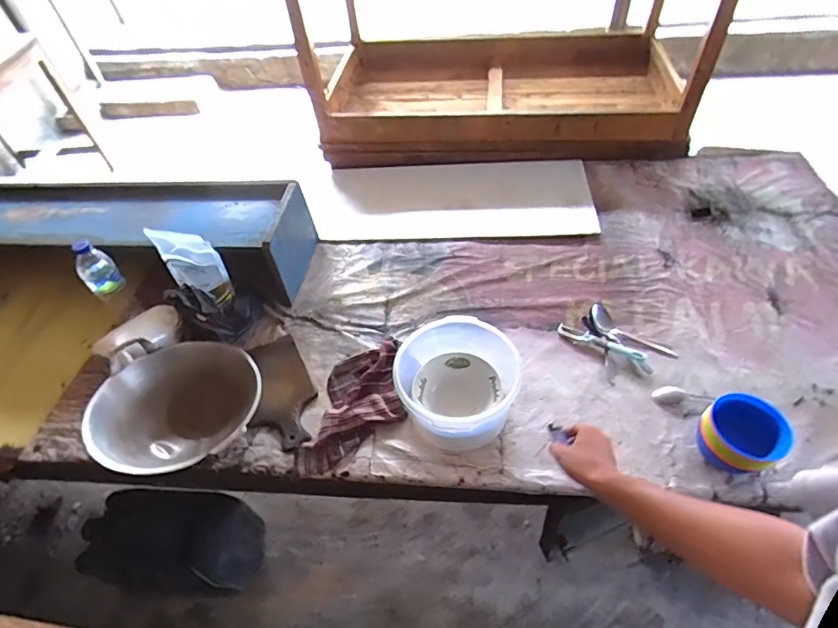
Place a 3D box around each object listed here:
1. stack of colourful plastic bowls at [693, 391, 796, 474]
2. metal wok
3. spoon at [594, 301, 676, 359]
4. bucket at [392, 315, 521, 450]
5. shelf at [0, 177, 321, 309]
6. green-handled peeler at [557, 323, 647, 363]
[{"bbox_3d":[0.506,0.201,0.748,0.109,0.114,0.106,-25,53,-16],"label":"stack of colourful plastic bowls"},{"bbox_3d":[-0.418,0.173,0.857,0.246,0.137,0.261,-2,50,3],"label":"metal wok"},{"bbox_3d":[0.429,0.040,0.946,0.177,0.031,0.053,32,59,27],"label":"spoon"},{"bbox_3d":[0.062,0.130,0.846,0.213,0.132,0.230,-2,50,3],"label":"bucket"},{"bbox_3d":[-1.157,-0.214,1.207,1.761,0.199,0.237,3,50,7],"label":"shelf"},{"bbox_3d":[0.369,0.058,0.954,0.174,0.013,0.026,23,55,22],"label":"green-handled peeler"}]

